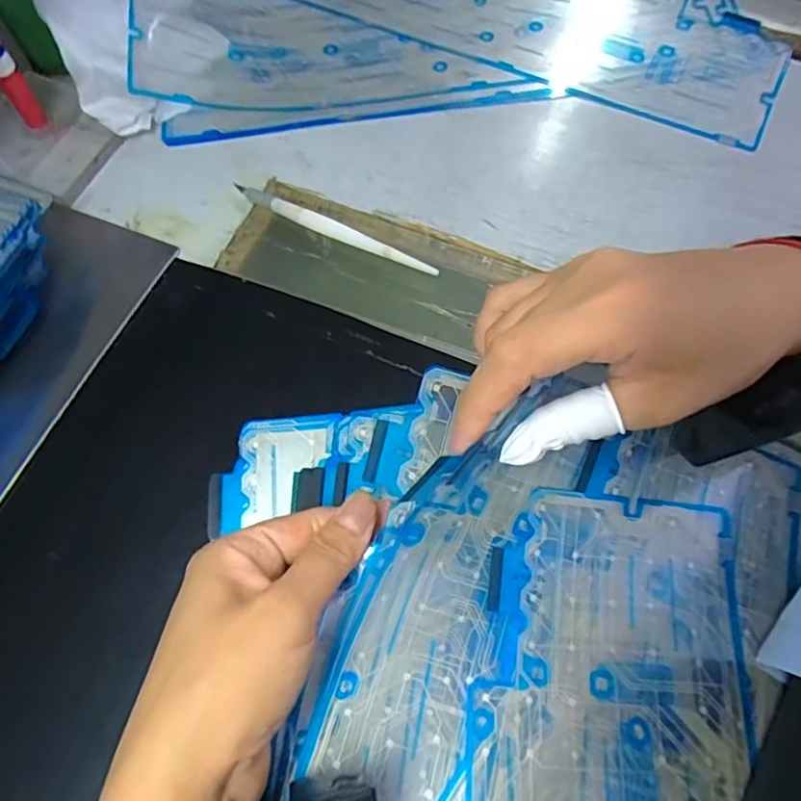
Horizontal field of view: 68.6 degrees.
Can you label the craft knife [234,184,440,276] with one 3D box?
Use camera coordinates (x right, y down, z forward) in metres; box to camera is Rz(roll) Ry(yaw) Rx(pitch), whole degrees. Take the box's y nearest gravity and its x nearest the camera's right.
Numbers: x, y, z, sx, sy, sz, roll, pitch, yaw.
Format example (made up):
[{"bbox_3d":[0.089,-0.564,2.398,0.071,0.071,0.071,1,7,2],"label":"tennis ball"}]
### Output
[{"bbox_3d":[-0.041,-0.104,0.357,0.139,0.011,0.010,27,68,12],"label":"craft knife"}]

